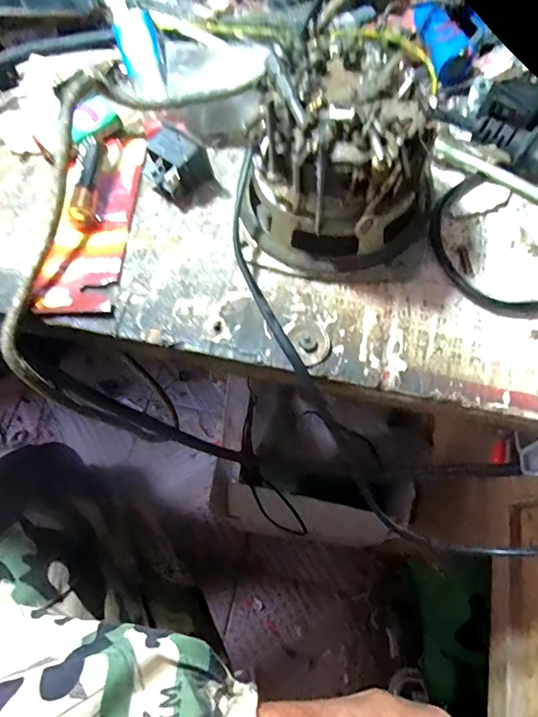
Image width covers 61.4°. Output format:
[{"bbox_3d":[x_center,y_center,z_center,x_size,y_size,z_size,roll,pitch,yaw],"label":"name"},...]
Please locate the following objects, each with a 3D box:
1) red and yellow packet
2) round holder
[{"bbox_3d":[-0.093,-0.081,0.246,0.038,0.015,0.123,5,68,3],"label":"red and yellow packet"},{"bbox_3d":[0.037,-0.092,0.214,0.080,0.066,0.086,0,68,1],"label":"round holder"}]

